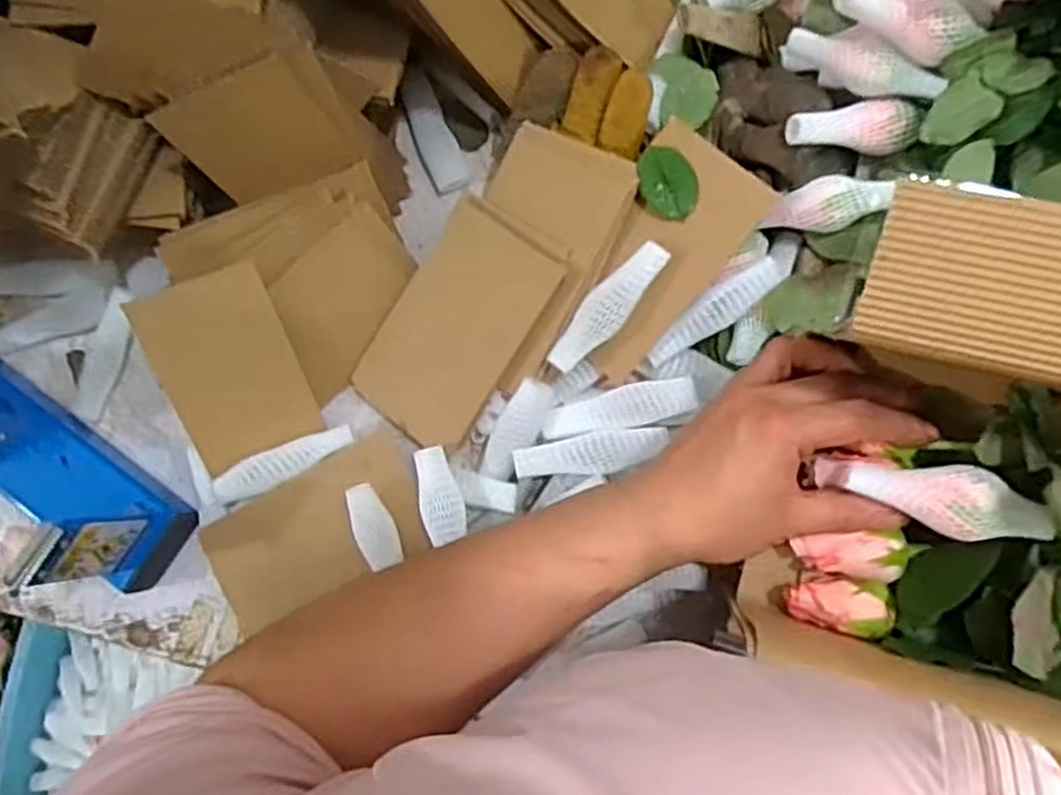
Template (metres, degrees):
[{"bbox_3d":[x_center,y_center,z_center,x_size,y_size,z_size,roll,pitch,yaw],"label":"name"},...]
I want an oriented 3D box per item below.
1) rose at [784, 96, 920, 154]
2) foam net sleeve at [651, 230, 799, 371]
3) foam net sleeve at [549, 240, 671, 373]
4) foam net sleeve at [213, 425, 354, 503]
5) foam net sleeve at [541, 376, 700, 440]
[{"bbox_3d":[0.183,-0.154,0.451,0.071,0.030,0.027,5,85,7],"label":"rose"},{"bbox_3d":[0.120,-0.058,0.472,0.114,0.021,0.024,-42,82,1],"label":"foam net sleeve"},{"bbox_3d":[0.045,-0.052,0.454,0.024,0.021,0.087,44,91,8],"label":"foam net sleeve"},{"bbox_3d":[-0.159,0.043,0.495,0.095,0.006,0.023,-20,83,4],"label":"foam net sleeve"},{"bbox_3d":[0.052,0.007,0.472,0.092,0.026,0.023,-12,83,5],"label":"foam net sleeve"}]

